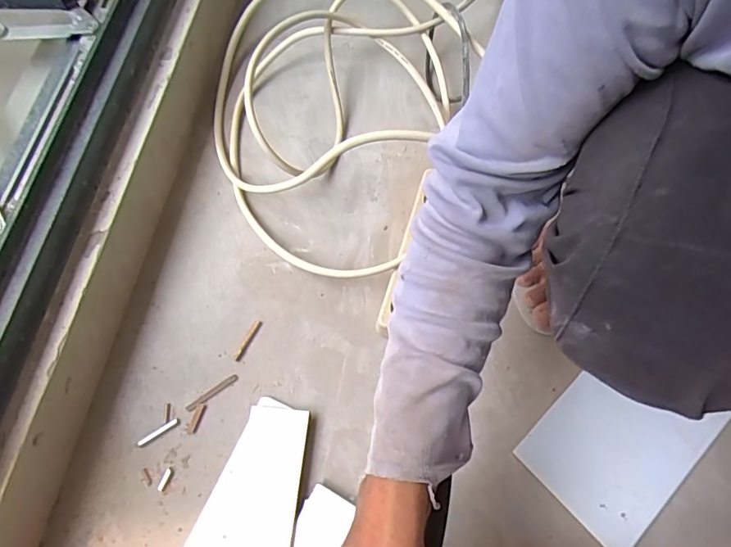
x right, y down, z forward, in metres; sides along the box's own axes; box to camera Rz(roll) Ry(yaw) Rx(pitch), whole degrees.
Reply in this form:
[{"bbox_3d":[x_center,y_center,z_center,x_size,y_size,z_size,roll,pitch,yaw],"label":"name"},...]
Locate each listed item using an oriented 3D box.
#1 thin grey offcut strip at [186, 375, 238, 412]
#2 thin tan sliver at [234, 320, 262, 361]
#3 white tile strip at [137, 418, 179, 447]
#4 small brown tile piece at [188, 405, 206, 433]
[{"bbox_3d":[-0.161,0.124,0.485,0.058,0.004,0.008,-33,74,-13],"label":"thin grey offcut strip"},{"bbox_3d":[-0.128,0.073,0.506,0.008,0.004,0.048,28,72,8],"label":"thin tan sliver"},{"bbox_3d":[-0.210,0.161,0.470,0.044,0.004,0.007,-31,74,-12],"label":"white tile strip"},{"bbox_3d":[-0.174,0.150,0.479,0.009,0.004,0.029,20,71,6],"label":"small brown tile piece"}]

